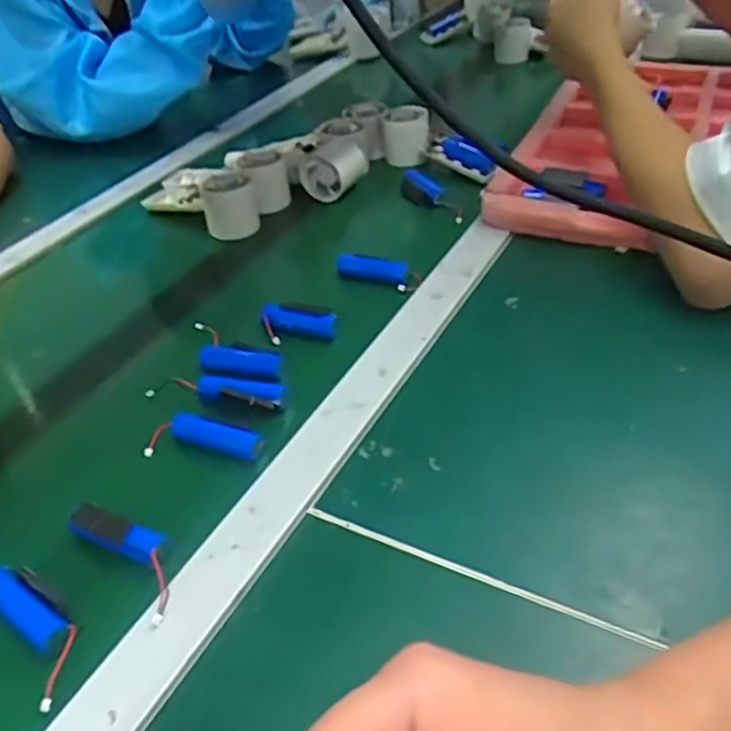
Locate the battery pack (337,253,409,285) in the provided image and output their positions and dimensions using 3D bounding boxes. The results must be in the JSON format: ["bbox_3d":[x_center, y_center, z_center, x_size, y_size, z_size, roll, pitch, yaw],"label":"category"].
[{"bbox_3d":[0.005,-0.086,0.617,0.065,0.014,0.023,10,41,20],"label":"battery pack"}]

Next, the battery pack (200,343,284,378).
[{"bbox_3d":[-0.094,-0.003,0.532,0.069,0.019,0.020,9,40,18],"label":"battery pack"}]

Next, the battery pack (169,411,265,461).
[{"bbox_3d":[-0.102,0.046,0.470,0.068,0.014,0.018,11,41,20],"label":"battery pack"}]

